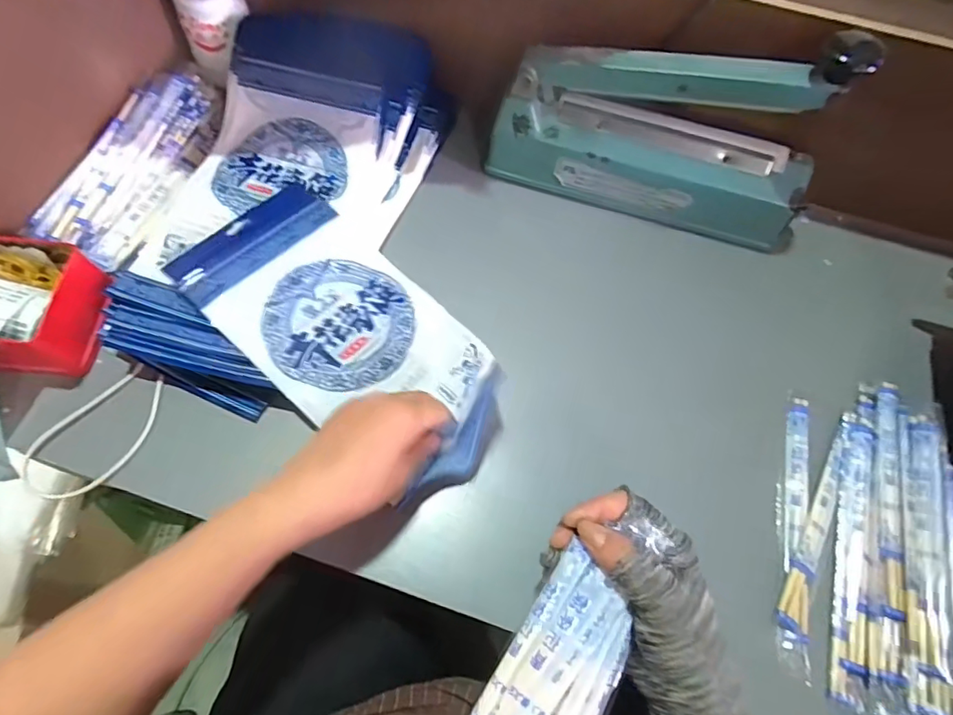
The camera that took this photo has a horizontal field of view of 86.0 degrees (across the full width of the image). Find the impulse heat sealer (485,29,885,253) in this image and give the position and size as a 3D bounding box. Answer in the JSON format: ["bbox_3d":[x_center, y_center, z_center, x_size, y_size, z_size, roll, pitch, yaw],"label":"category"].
[{"bbox_3d":[0.172,-0.206,0.472,0.310,0.164,0.060,18,65,5],"label":"impulse heat sealer"}]

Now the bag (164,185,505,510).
[{"bbox_3d":[-0.109,-0.024,0.439,0.291,0.041,0.148,40,69,15],"label":"bag"}]

